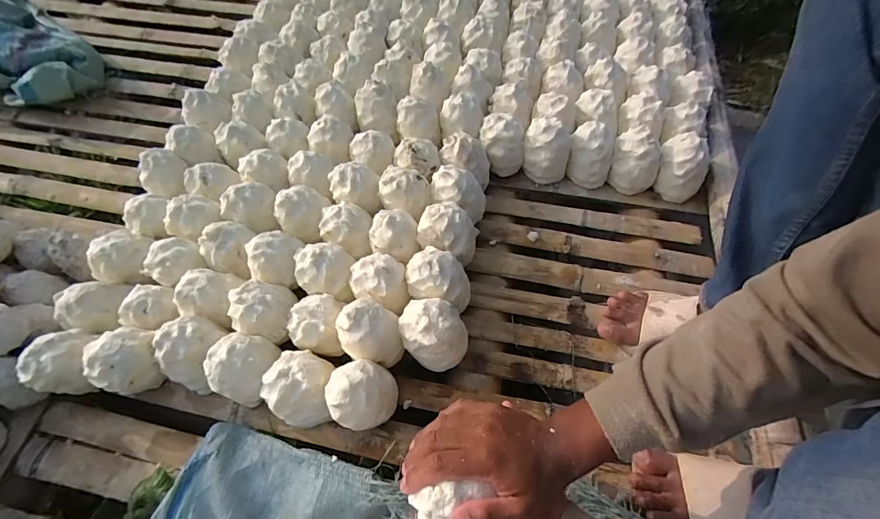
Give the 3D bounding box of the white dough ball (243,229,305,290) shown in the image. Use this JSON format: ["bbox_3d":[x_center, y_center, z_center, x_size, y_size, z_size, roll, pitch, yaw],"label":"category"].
[{"bbox_3d":[-0.249,-0.003,0.599,0.066,0.058,0.072,-7,59,0],"label":"white dough ball"}]

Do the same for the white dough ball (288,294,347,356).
[{"bbox_3d":[-0.174,0.089,0.569,0.068,0.066,0.082,-2,59,3],"label":"white dough ball"}]

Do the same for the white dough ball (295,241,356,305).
[{"bbox_3d":[-0.173,0.014,0.591,0.082,0.060,0.085,-5,59,1],"label":"white dough ball"}]

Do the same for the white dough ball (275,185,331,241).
[{"bbox_3d":[-0.225,-0.081,0.645,0.072,0.062,0.079,-2,59,3],"label":"white dough ball"}]

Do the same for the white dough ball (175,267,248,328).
[{"bbox_3d":[-0.336,0.048,0.580,0.068,0.058,0.082,9,60,9],"label":"white dough ball"}]

